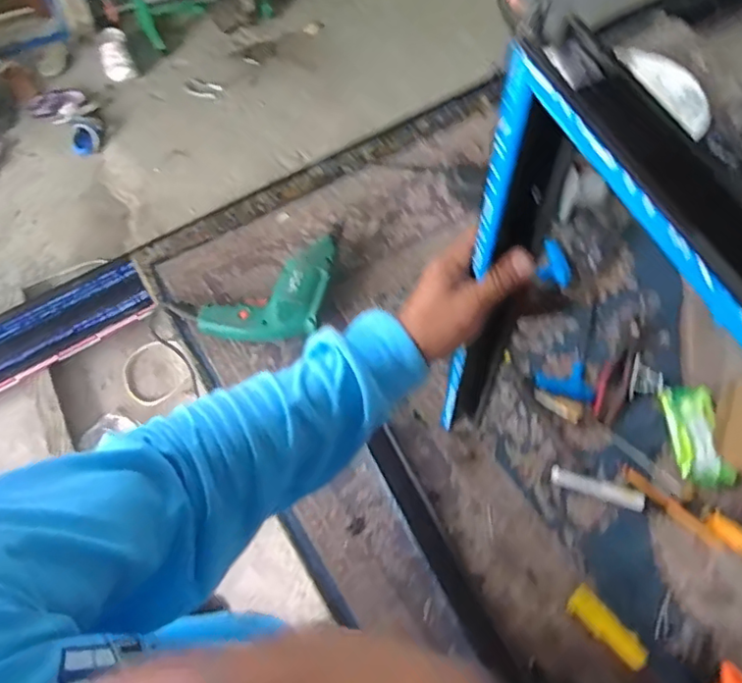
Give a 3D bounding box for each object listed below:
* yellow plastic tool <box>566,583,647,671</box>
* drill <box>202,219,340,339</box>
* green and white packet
[{"bbox_3d":[0.272,0.329,0.674,0.034,0.012,0.096,-35,54,-17],"label":"yellow plastic tool"},{"bbox_3d":[-0.135,-0.059,0.880,0.233,0.080,0.123,-34,66,-16],"label":"drill"},{"bbox_3d":[0.442,0.125,0.796,0.065,0.028,0.133,-4,61,-1],"label":"green and white packet"}]

